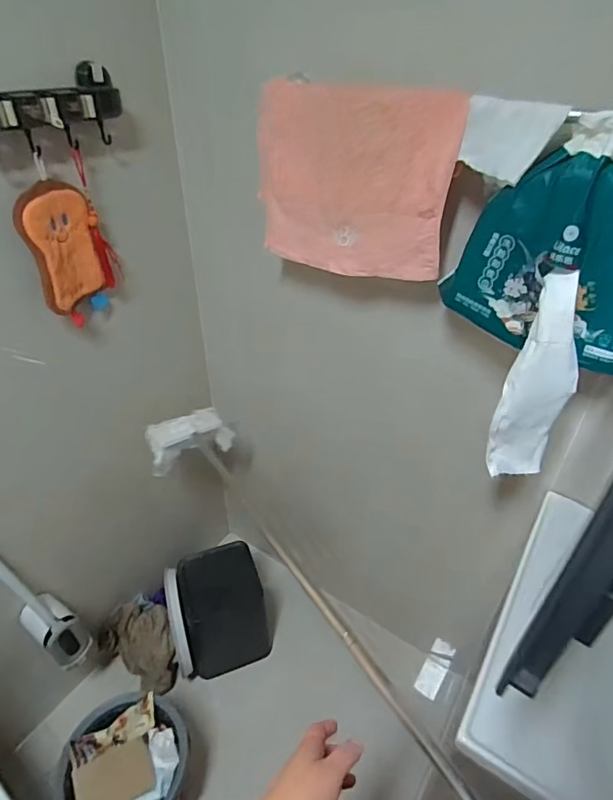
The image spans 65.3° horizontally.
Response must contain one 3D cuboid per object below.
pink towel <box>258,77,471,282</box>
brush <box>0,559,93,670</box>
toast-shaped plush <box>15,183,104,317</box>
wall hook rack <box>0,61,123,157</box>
[{"bbox_3d":[0.067,-0.343,0.765,0.336,0.264,0.038,21,42,25],"label":"pink towel"},{"bbox_3d":[-0.607,0.464,1.092,0.114,0.446,0.091,22,42,26],"label":"brush"},{"bbox_3d":[-0.447,-0.282,0.882,0.028,0.212,0.147,12,39,15],"label":"toast-shaped plush"},{"bbox_3d":[-0.442,-0.451,0.750,0.069,0.112,0.349,23,42,26],"label":"wall hook rack"}]

